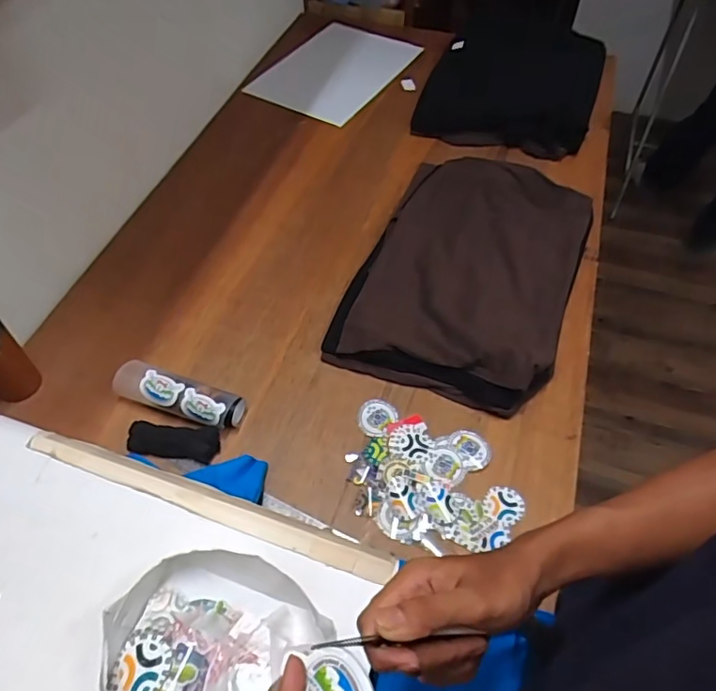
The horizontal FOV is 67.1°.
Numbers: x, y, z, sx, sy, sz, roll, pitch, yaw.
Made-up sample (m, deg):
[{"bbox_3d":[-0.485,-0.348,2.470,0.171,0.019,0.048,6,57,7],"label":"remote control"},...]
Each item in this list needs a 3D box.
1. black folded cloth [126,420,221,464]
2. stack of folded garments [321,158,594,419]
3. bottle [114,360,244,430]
[{"bbox_3d":[-0.264,0.137,0.779,0.129,0.032,0.045,5,55,5],"label":"black folded cloth"},{"bbox_3d":[0.190,-0.147,0.933,0.357,0.088,0.517,18,57,14],"label":"stack of folded garments"},{"bbox_3d":[-0.268,0.073,0.806,0.196,0.060,0.055,17,56,13],"label":"bottle"}]

